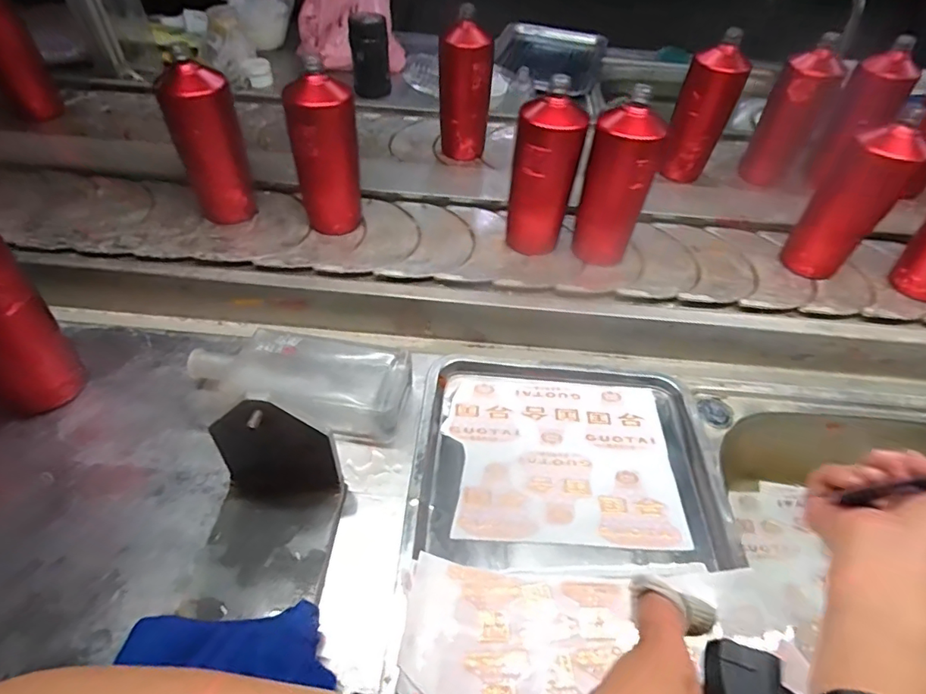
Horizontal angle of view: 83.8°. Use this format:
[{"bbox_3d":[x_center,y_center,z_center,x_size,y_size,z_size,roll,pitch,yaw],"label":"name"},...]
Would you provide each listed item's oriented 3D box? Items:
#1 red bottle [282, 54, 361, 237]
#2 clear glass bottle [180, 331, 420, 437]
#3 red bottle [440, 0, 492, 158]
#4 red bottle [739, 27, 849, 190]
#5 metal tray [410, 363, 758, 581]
[{"bbox_3d":[-0.179,-0.242,0.664,0.081,0.185,0.088,2,51,-3],"label":"red bottle"},{"bbox_3d":[-0.169,0.035,0.532,0.226,0.042,0.100,12,49,6],"label":"clear glass bottle"},{"bbox_3d":[0.002,-0.403,0.825,0.079,0.199,0.064,4,49,0],"label":"red bottle"},{"bbox_3d":[0.516,-0.367,0.814,0.083,0.200,0.096,29,54,18],"label":"red bottle"},{"bbox_3d":[0.099,0.101,0.503,0.281,0.025,0.222,1,46,0],"label":"metal tray"}]

